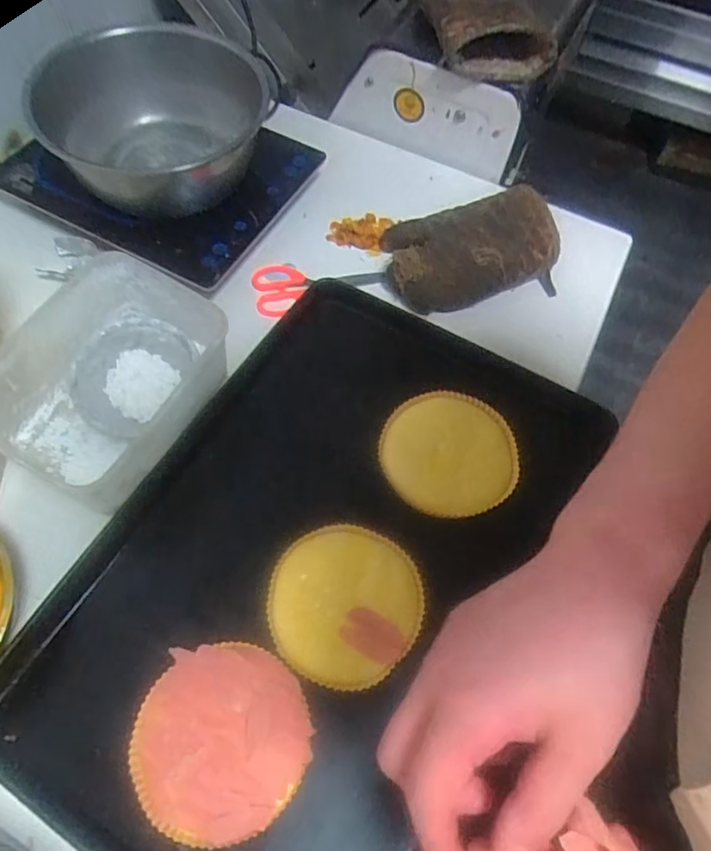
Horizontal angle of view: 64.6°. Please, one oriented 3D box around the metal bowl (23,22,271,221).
[{"bbox_3d":[-0.239,-0.359,0.681,0.209,0.122,0.217,1,62,-2],"label":"metal bowl"}]

